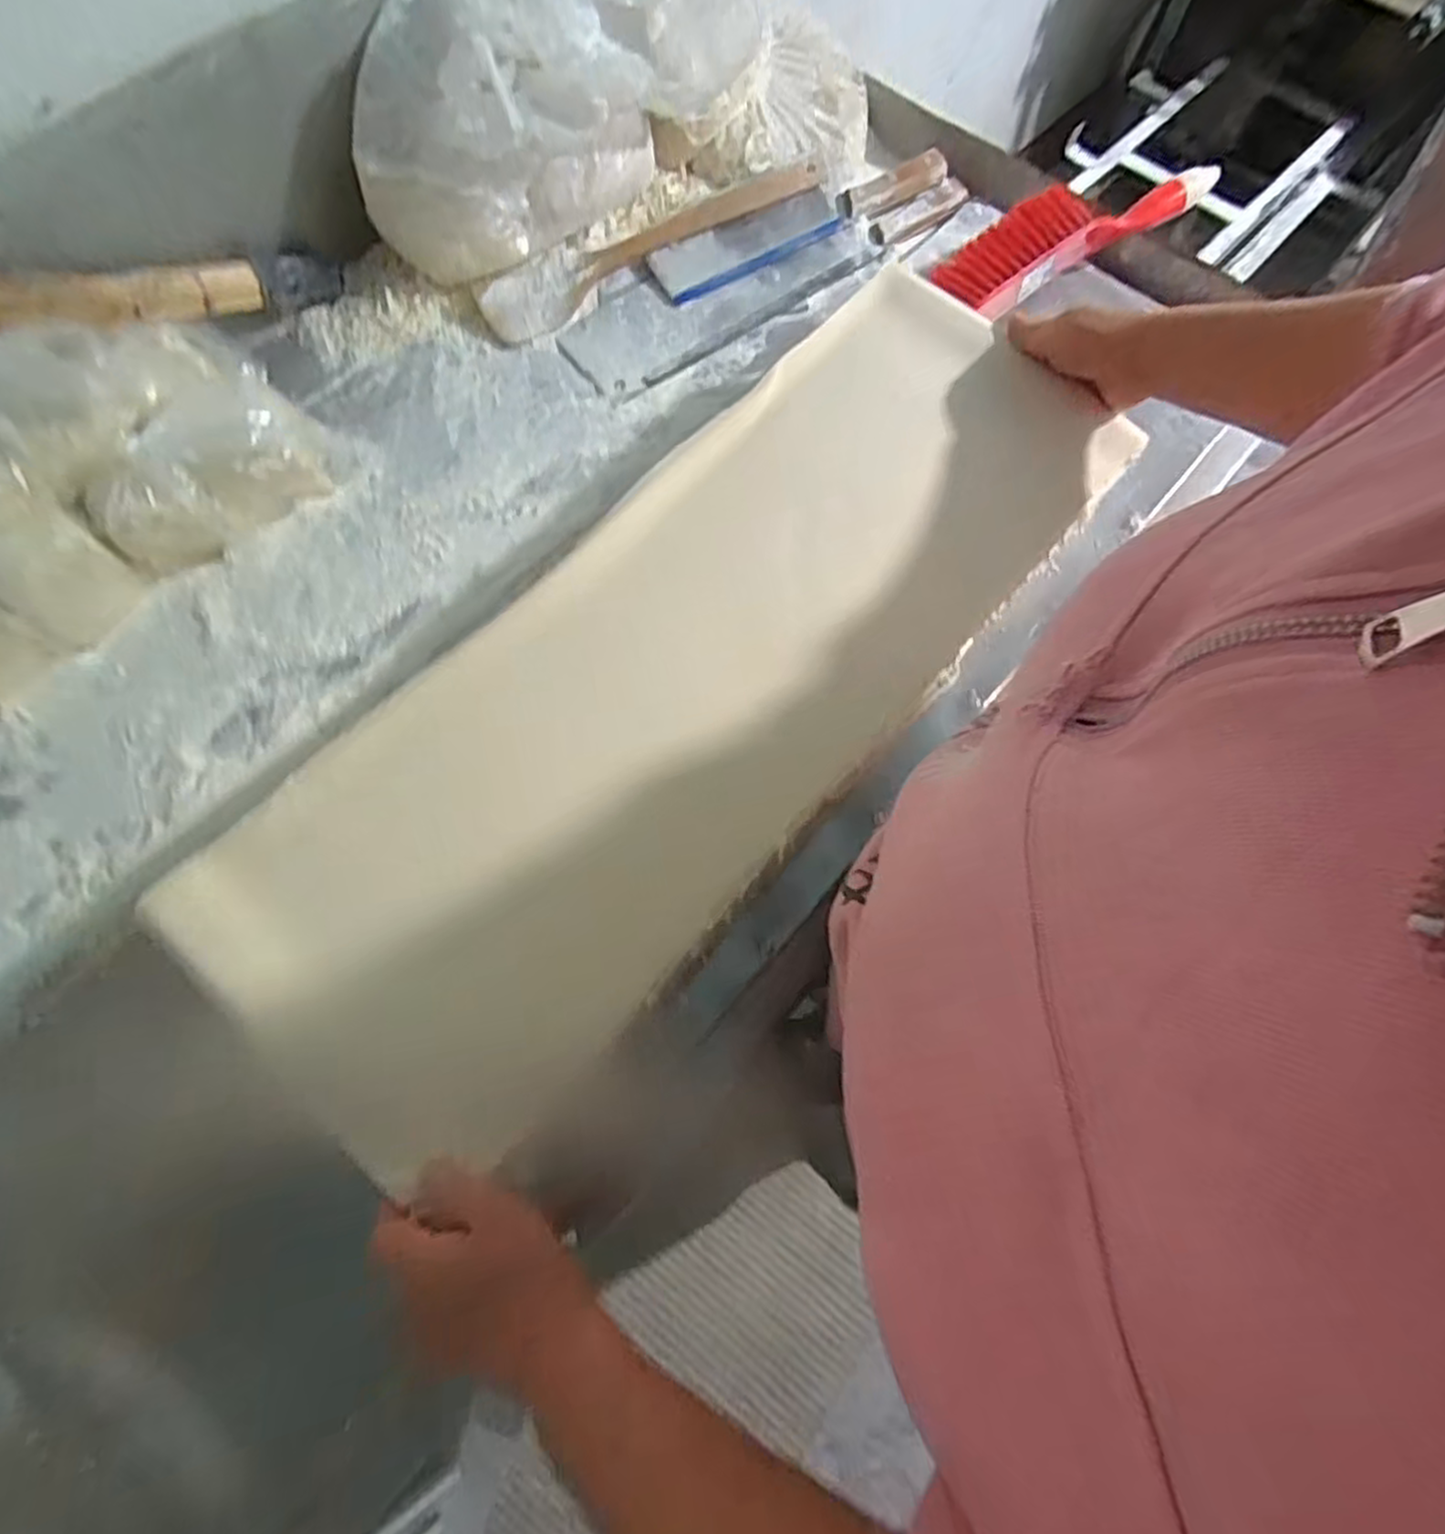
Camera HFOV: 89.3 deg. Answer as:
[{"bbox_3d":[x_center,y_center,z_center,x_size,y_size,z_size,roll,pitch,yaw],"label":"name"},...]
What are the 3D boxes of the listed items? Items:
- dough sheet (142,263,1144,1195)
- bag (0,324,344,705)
[{"bbox_3d":[-0.002,-0.071,0.510,0.260,0.064,0.715,40,74,14],"label":"dough sheet"},{"bbox_3d":[-0.517,-0.220,0.571,0.359,0.151,0.176,-39,74,-12],"label":"bag"}]

